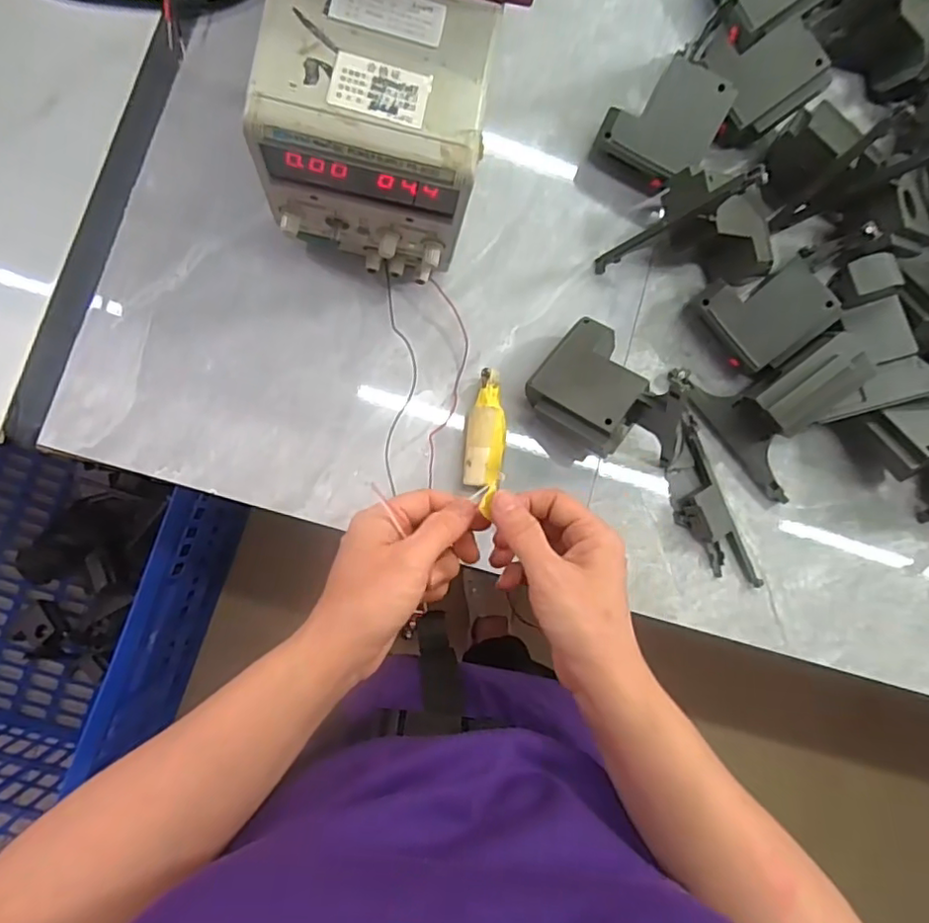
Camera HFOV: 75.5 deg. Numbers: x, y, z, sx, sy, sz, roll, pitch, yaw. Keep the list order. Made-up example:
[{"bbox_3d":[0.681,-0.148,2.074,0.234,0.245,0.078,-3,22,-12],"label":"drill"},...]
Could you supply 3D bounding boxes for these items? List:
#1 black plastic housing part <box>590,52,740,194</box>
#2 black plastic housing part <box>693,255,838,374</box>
[{"bbox_3d":[0.155,-0.263,0.474,0.077,0.066,0.075,35,82,-4],"label":"black plastic housing part"},{"bbox_3d":[0.231,-0.116,0.460,0.078,0.020,0.078,-37,93,15],"label":"black plastic housing part"}]

